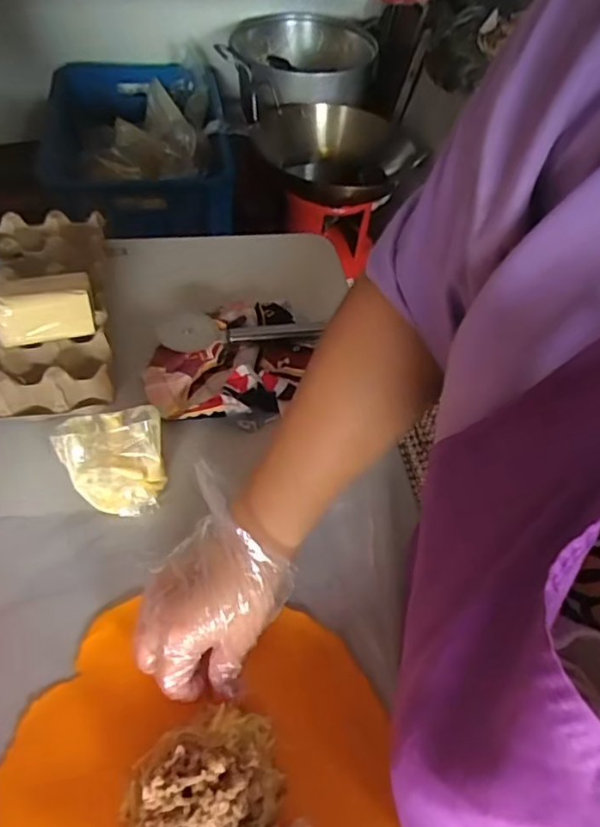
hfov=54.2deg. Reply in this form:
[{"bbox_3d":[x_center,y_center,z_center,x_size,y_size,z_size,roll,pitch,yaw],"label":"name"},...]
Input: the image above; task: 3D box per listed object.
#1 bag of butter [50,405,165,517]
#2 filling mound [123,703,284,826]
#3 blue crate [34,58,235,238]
[{"bbox_3d":[-0.150,0.042,0.480,0.079,0.085,0.030,-11,18,-9],"label":"bag of butter"},{"bbox_3d":[-0.058,0.230,0.357,0.092,0.036,0.093,4,51,-3],"label":"filling mound"},{"bbox_3d":[-0.342,-0.584,1.277,0.335,0.179,0.523,-12,53,-15],"label":"blue crate"}]

